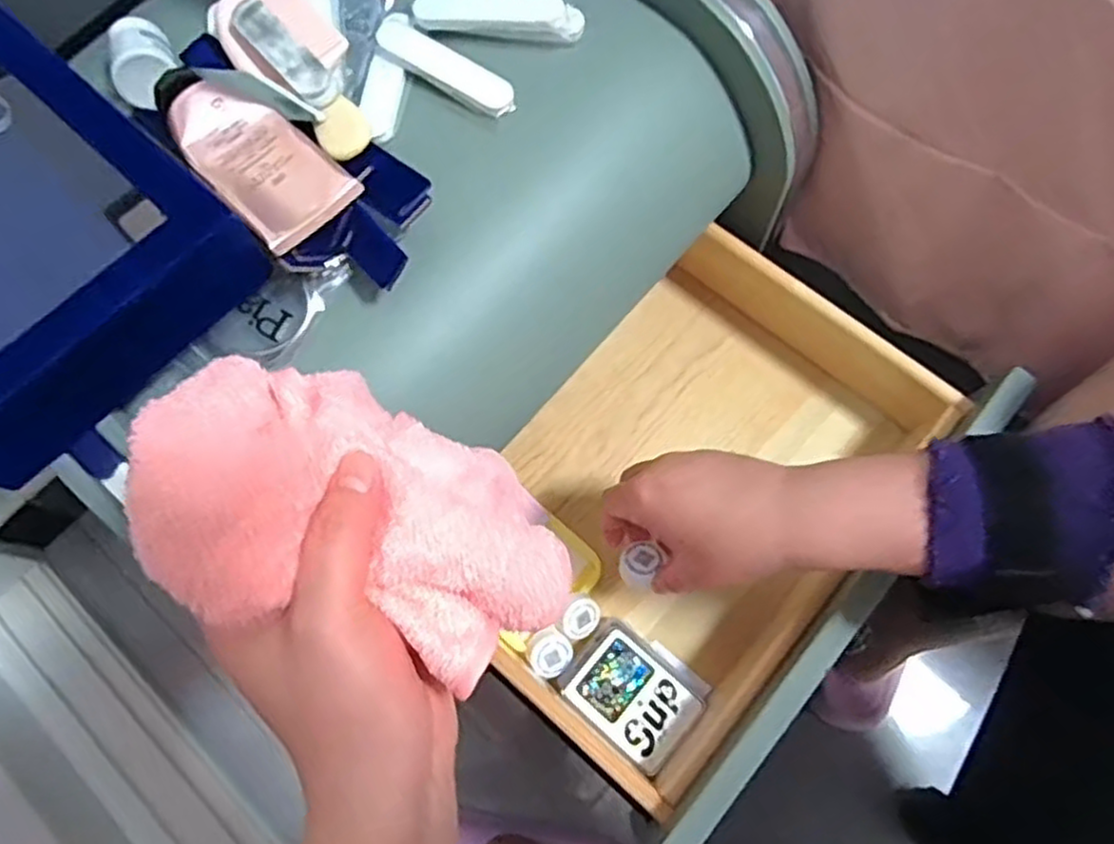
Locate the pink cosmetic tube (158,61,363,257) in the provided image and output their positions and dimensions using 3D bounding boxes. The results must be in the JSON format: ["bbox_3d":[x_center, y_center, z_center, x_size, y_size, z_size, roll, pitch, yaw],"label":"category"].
[{"bbox_3d":[-0.149,-0.134,0.355,0.053,0.018,0.111,-42,75,-11],"label":"pink cosmetic tube"}]

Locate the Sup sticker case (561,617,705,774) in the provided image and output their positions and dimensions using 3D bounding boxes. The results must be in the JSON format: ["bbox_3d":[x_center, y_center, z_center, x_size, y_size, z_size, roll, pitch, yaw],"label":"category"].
[{"bbox_3d":[0.048,0.176,0.474,0.082,0.019,0.061,42,78,14],"label":"Sup sticker case"}]

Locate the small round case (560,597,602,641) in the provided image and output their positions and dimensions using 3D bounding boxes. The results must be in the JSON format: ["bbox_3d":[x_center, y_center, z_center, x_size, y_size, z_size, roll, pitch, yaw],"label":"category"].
[{"bbox_3d":[0.017,0.133,0.493,0.025,0.008,0.029,44,78,0],"label":"small round case"}]

